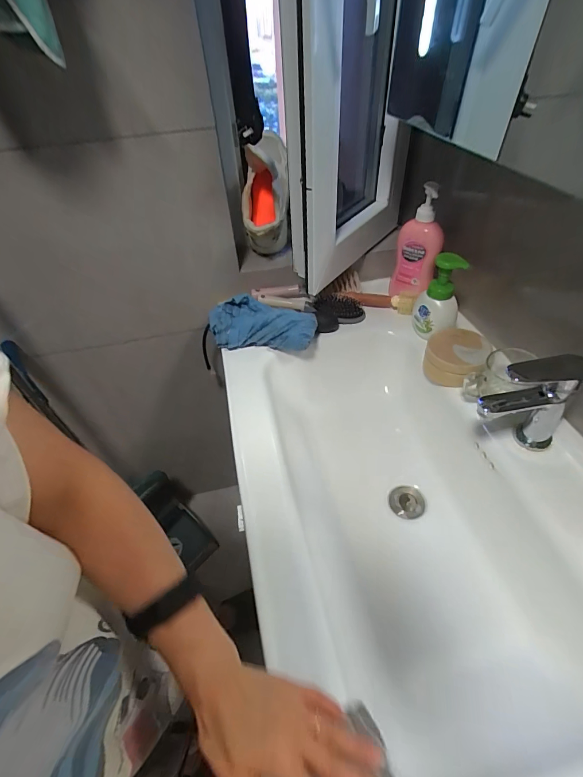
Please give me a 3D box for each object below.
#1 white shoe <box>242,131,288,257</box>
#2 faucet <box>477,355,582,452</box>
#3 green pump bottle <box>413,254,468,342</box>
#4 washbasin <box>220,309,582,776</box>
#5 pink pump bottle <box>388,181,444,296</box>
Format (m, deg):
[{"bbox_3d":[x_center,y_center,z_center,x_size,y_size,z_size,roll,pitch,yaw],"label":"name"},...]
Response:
[{"bbox_3d":[-0.056,-0.373,0.746,0.084,0.208,0.120,-4,46,1],"label":"white shoe"},{"bbox_3d":[0.312,0.034,0.498,0.129,0.159,0.050,-14,46,-9],"label":"faucet"},{"bbox_3d":[0.270,-0.166,0.670,0.077,0.152,0.058,10,48,14],"label":"green pump bottle"},{"bbox_3d":[0.169,0.224,0.523,0.445,0.154,0.853,-16,47,-10],"label":"washbasin"},{"bbox_3d":[0.251,-0.280,0.725,0.086,0.204,0.052,12,48,16],"label":"pink pump bottle"}]

